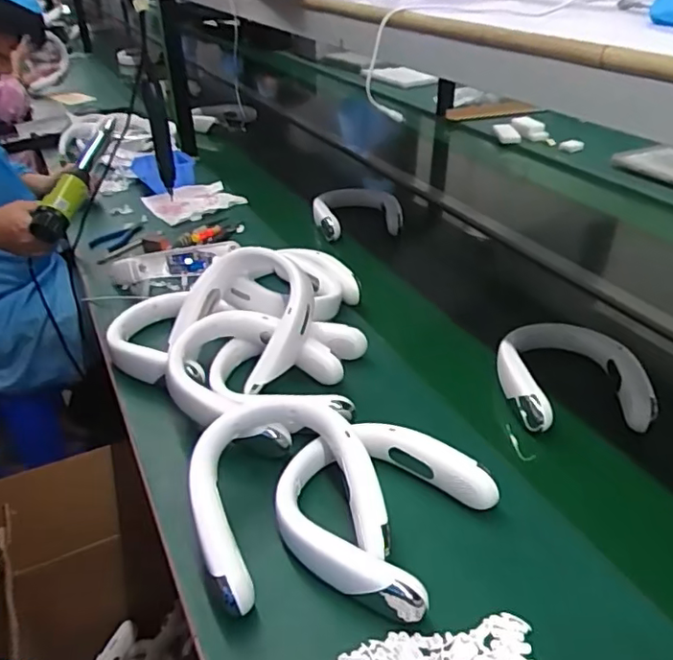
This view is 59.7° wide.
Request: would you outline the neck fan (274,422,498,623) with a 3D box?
[{"bbox_3d":[0.042,0.180,0.619,0.192,0.047,0.203,23,40,28],"label":"neck fan"}]

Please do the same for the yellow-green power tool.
[{"bbox_3d":[-0.413,-0.250,0.951,0.042,0.052,0.244,8,59,9],"label":"yellow-green power tool"}]

